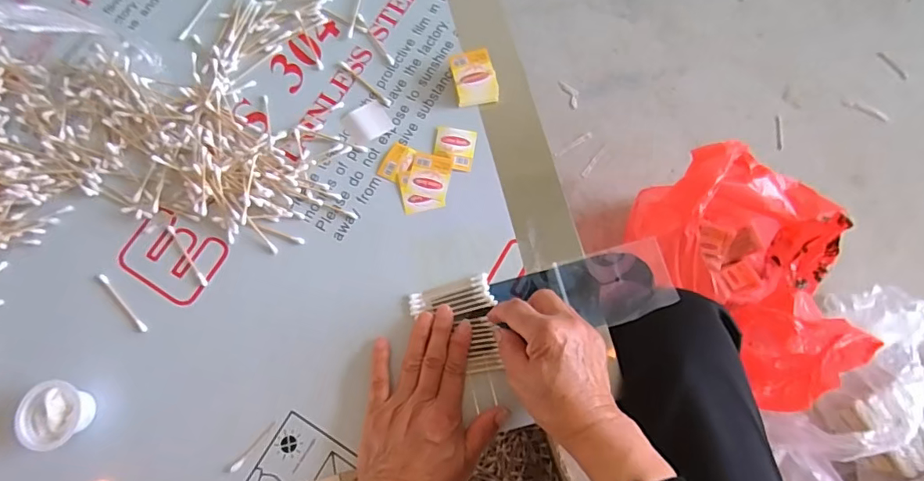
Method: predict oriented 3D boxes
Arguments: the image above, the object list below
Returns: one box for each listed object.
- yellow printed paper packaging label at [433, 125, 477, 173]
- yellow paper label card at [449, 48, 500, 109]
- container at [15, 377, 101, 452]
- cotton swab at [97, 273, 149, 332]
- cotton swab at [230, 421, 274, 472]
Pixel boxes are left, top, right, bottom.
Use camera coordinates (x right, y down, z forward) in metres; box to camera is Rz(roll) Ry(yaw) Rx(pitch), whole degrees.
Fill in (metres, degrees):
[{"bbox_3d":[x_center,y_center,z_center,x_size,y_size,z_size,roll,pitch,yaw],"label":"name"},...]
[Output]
[{"bbox_3d":[-0.007,-0.092,0.483,0.040,0.004,0.043,10,76,4],"label":"yellow printed paper packaging label"},{"bbox_3d":[0.013,-0.164,0.491,0.041,0.022,0.051,-11,76,-2],"label":"yellow paper label card"},{"bbox_3d":[-0.347,0.149,0.420,0.047,0.030,0.053,6,76,3],"label":"container"},{"bbox_3d":[-0.317,0.057,0.455,0.007,0.004,0.074,-44,79,-9],"label":"cotton swab"},{"bbox_3d":[-0.179,0.178,0.420,0.006,0.004,0.049,40,80,10],"label":"cotton swab"}]

